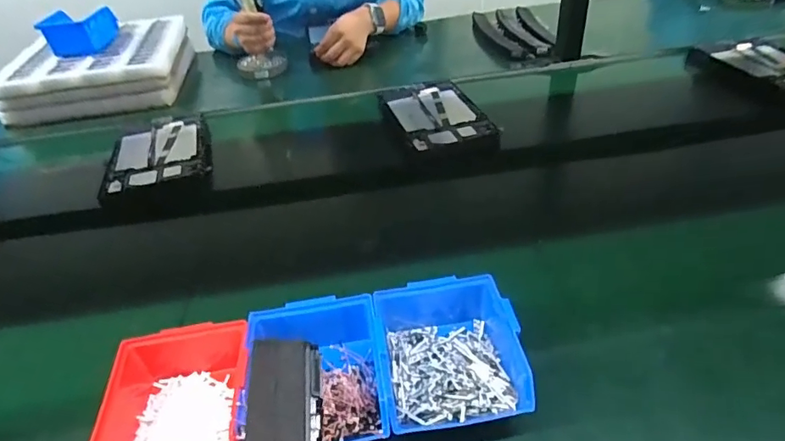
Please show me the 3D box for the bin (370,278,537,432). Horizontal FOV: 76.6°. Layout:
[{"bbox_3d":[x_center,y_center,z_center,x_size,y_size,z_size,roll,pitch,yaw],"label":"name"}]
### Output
[{"bbox_3d":[0.053,0.125,0.471,0.122,0.067,0.143,-8,39,-3],"label":"bin"}]

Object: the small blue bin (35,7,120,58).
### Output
[{"bbox_3d":[-0.675,-0.410,1.082,0.102,0.079,0.132,-5,39,1],"label":"small blue bin"}]

